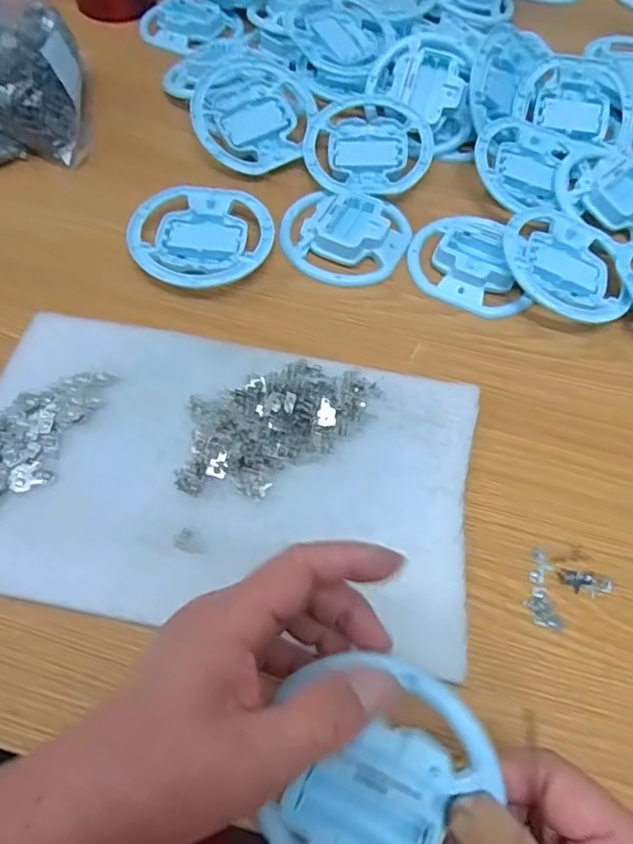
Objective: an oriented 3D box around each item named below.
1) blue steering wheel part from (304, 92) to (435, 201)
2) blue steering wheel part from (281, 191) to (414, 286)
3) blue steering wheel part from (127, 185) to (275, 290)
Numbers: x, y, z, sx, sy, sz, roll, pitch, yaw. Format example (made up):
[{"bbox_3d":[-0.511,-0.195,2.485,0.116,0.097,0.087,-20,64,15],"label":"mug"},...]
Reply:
[{"bbox_3d":[0.043,-0.229,0.502,0.102,0.021,0.114,9,59,1],"label":"blue steering wheel part"},{"bbox_3d":[0.020,-0.144,0.467,0.096,0.019,0.080,17,60,6],"label":"blue steering wheel part"},{"bbox_3d":[-0.085,-0.136,0.455,0.101,0.024,0.105,3,59,-3],"label":"blue steering wheel part"}]

